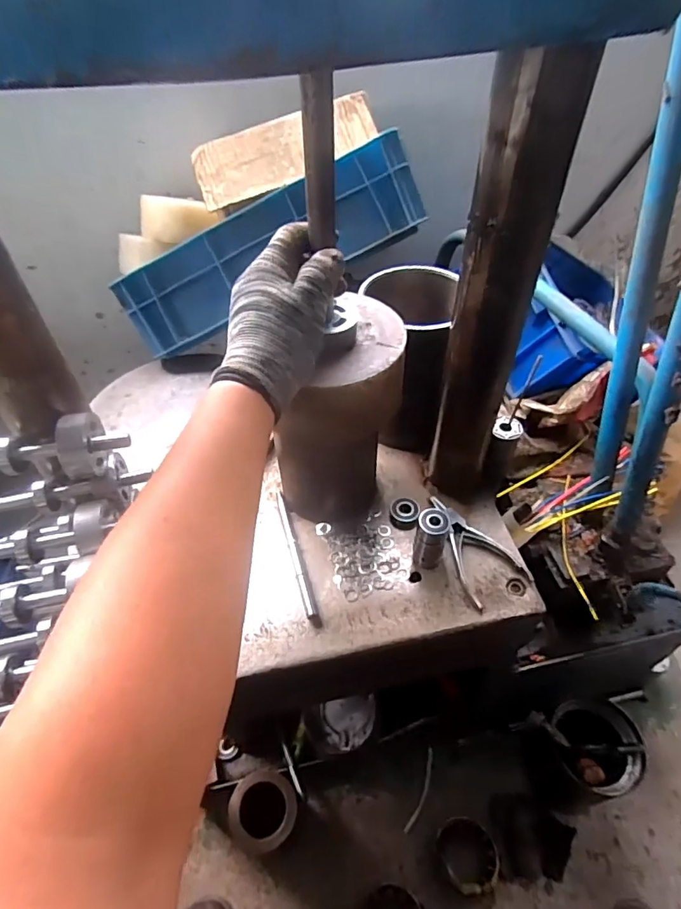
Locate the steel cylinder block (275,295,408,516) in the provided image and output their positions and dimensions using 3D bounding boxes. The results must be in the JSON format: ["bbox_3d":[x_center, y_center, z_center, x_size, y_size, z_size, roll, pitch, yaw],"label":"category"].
[{"bbox_3d":[0.006,-0.027,0.520,0.130,0.223,0.107,-29,53,-22],"label":"steel cylinder block"}]

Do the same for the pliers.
[{"bbox_3d":[0.131,0.102,0.539,0.069,0.018,0.130,-31,54,-24],"label":"pliers"}]

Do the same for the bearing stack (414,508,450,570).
[{"bbox_3d":[0.095,0.087,0.524,0.029,0.063,0.032,11,49,12],"label":"bearing stack"}]

